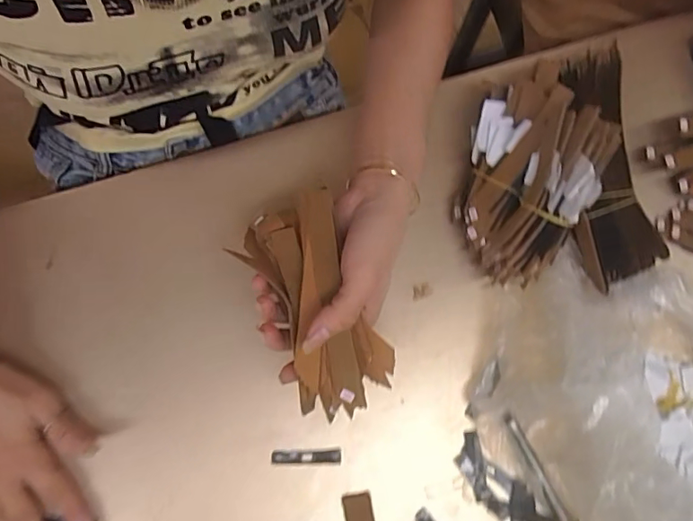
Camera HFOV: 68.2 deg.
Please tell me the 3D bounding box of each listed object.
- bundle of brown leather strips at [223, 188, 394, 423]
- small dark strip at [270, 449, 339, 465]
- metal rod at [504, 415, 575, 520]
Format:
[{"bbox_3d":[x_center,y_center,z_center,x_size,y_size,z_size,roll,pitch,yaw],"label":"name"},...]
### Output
[{"bbox_3d":[-0.022,0.028,0.337,0.067,0.036,0.140,-22,77,-5],"label":"bundle of brown leather strips"},{"bbox_3d":[-0.031,0.153,0.397,0.053,0.004,0.010,-1,79,-1],"label":"small dark strip"},{"bbox_3d":[0.147,0.162,0.391,0.011,0.006,0.091,-25,80,-5],"label":"metal rod"}]

